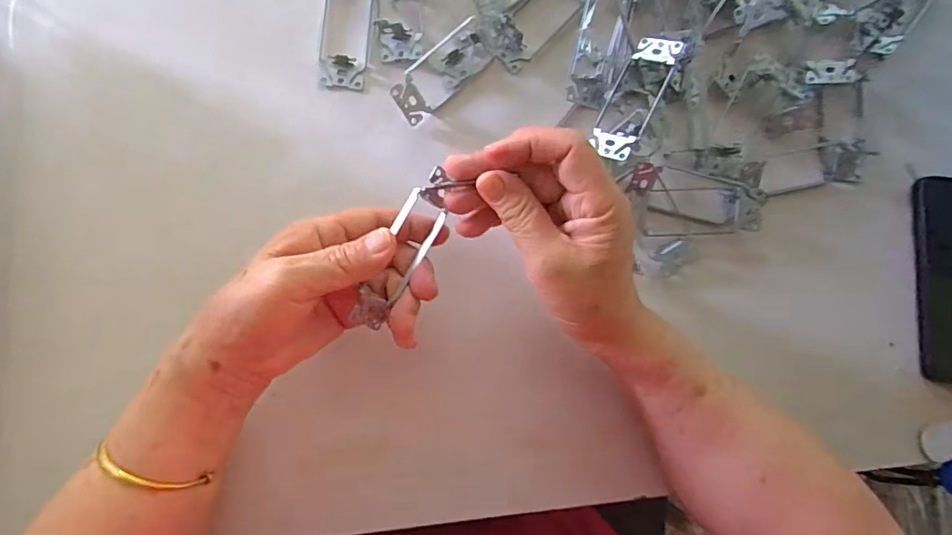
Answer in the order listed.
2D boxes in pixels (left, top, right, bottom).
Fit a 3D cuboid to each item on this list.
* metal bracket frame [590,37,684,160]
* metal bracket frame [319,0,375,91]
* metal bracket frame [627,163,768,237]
[{"bbox_3d":[0.120,-0.129,0.397,0.038,0.012,0.107,23,79,26],"label":"metal bracket frame"},{"bbox_3d":[-0.100,-0.193,0.402,0.038,0.012,0.107,5,82,-5],"label":"metal bracket frame"},{"bbox_3d":[0.175,-0.052,0.402,0.107,0.022,0.054,-1,83,-6],"label":"metal bracket frame"}]

